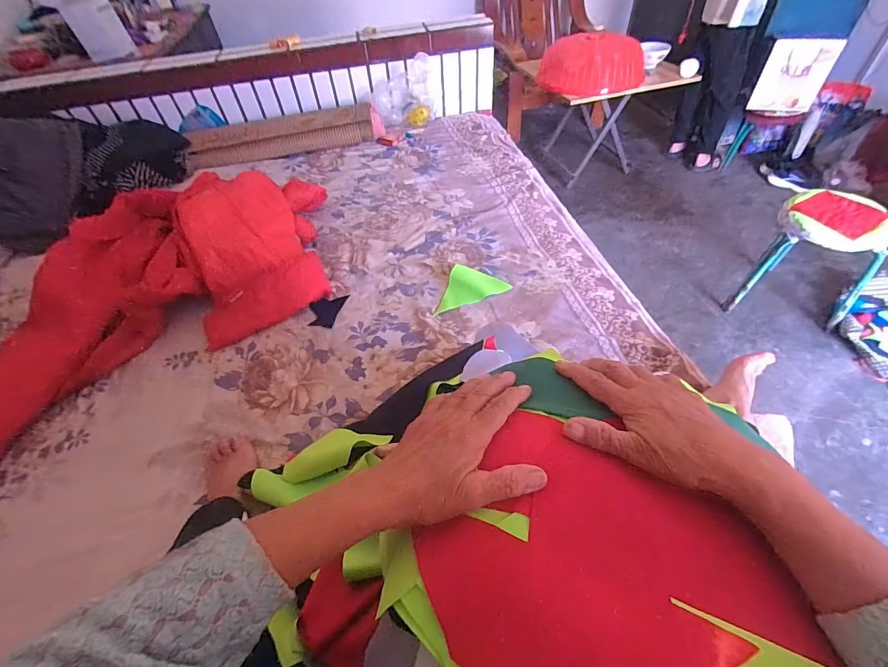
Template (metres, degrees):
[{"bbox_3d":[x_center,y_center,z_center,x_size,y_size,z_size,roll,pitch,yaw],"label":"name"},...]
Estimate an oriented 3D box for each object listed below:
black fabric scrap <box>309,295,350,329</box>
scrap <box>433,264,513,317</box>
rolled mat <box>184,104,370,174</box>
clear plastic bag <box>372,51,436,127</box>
[{"bbox_3d":[-0.259,-0.055,0.865,0.064,0.014,0.104,10,53,9],"label":"black fabric scrap"},{"bbox_3d":[0.068,-0.088,0.880,0.134,0.022,0.134,11,51,15],"label":"scrap"},{"bbox_3d":[-0.526,-0.648,1.303,0.596,0.088,0.130,-19,52,-14],"label":"rolled mat"},{"bbox_3d":[-0.140,-0.821,1.366,0.213,0.187,0.111,-8,49,-1],"label":"clear plastic bag"}]

